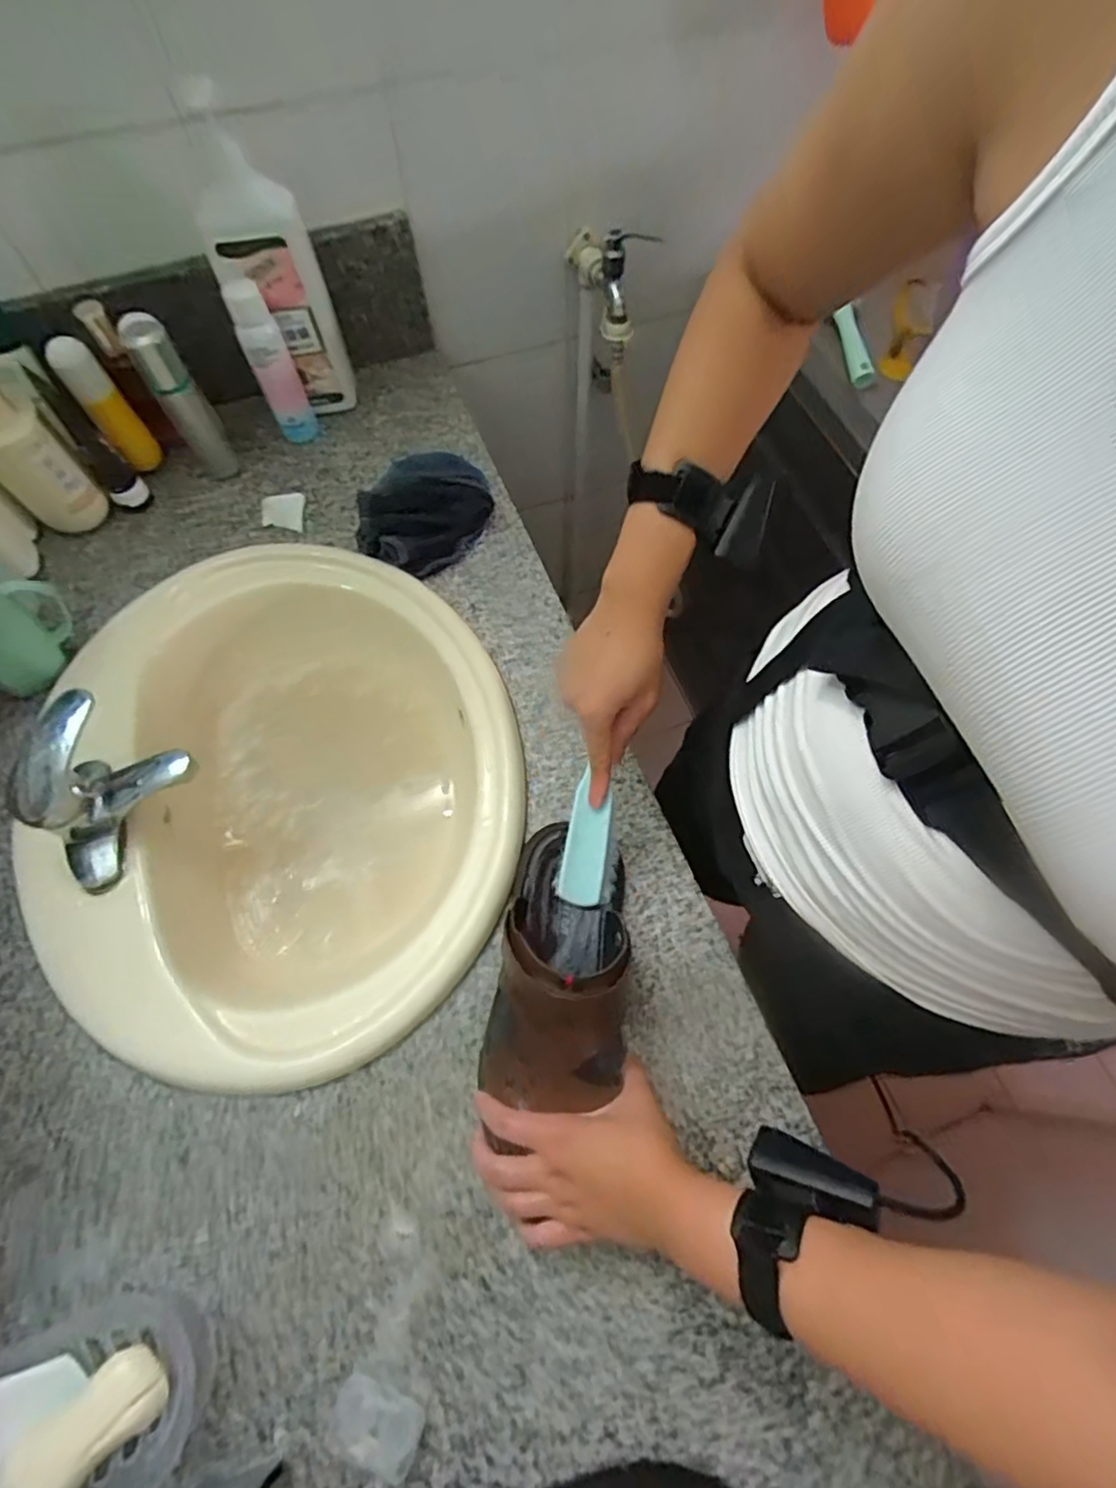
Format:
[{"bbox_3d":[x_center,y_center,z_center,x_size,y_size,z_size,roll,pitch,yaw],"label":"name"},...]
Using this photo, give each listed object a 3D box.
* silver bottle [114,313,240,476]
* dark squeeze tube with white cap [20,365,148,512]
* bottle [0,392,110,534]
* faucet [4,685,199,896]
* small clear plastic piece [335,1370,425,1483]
[{"bbox_3d":[-0.407,-0.372,0.693,0.043,0.174,0.038,-34,71,-13],"label":"silver bottle"},{"bbox_3d":[-0.507,-0.327,0.685,0.038,0.156,0.030,-39,48,-15],"label":"dark squeeze tube with white cap"},{"bbox_3d":[-0.552,-0.303,0.649,0.067,0.201,0.071,42,73,16],"label":"bottle"},{"bbox_3d":[-0.395,0.042,0.542,0.114,0.101,0.133,31,70,12],"label":"faucet"},{"bbox_3d":[-0.118,0.440,0.412,0.059,0.012,0.036,25,69,10],"label":"small clear plastic piece"}]

